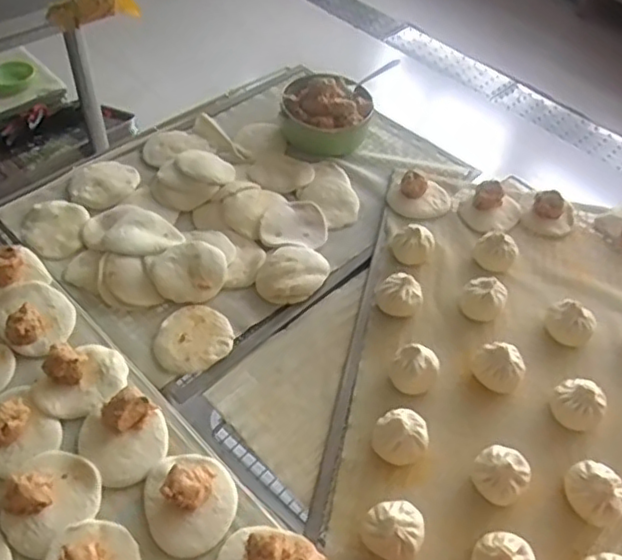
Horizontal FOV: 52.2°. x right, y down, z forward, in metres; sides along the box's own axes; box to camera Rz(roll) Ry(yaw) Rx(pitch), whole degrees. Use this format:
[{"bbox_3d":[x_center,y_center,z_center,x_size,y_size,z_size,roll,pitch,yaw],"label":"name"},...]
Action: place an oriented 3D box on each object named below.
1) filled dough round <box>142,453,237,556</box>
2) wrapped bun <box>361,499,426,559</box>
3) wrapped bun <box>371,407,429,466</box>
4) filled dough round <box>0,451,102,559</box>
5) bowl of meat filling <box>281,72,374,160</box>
[{"bbox_3d":[-0.113,0.199,0.592,0.084,0.034,0.097,-12,51,-16],"label":"filled dough round"},{"bbox_3d":[0.078,0.231,0.589,0.054,0.034,0.045,30,53,19],"label":"wrapped bun"},{"bbox_3d":[0.093,0.159,0.650,0.057,0.044,0.056,3,49,-3],"label":"wrapped bun"},{"bbox_3d":[-0.245,0.195,0.587,0.083,0.027,0.089,3,49,-3],"label":"filled dough round"},{"bbox_3d":[0.022,-0.263,1.004,0.145,0.077,0.127,1,49,-5],"label":"bowl of meat filling"}]

